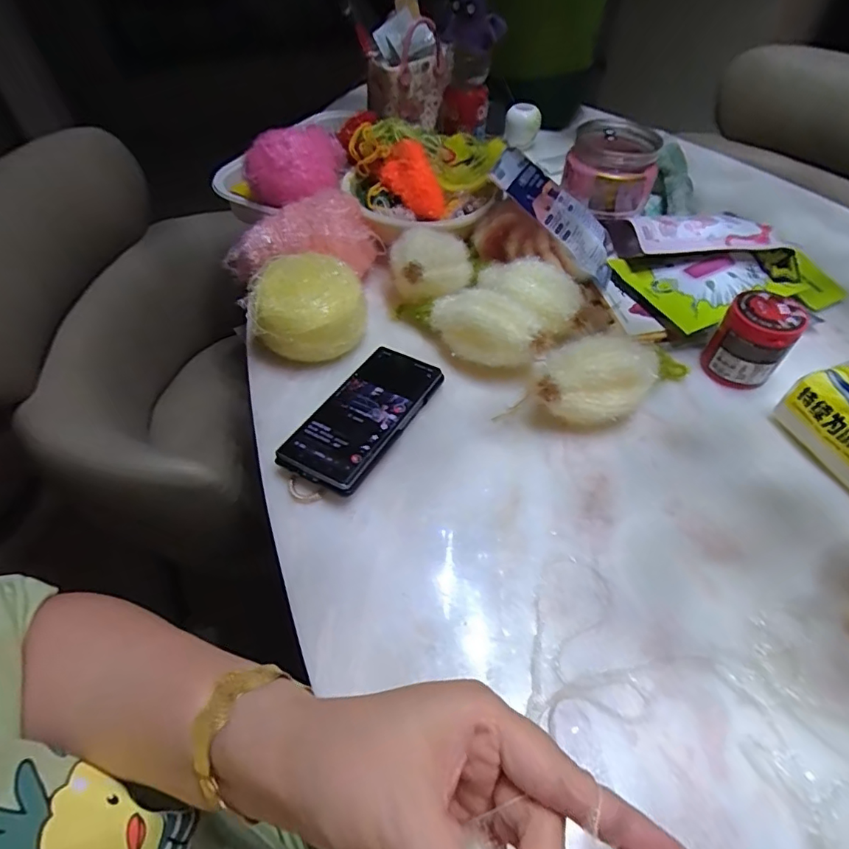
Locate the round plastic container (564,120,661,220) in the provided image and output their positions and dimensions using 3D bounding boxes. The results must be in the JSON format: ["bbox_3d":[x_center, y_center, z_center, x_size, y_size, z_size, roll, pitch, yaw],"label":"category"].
[{"bbox_3d":[0.227,-0.312,0.630,0.103,0.087,0.098,1,52,-1],"label":"round plastic container"}]

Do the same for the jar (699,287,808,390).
[{"bbox_3d":[0.315,-0.080,0.495,0.060,0.081,0.055,1,52,-1],"label":"jar"}]

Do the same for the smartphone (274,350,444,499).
[{"bbox_3d":[-0.052,-0.009,0.463,0.073,0.021,0.161,24,50,19],"label":"smartphone"}]

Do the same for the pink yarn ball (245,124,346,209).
[{"bbox_3d":[-0.155,-0.327,0.645,0.075,0.075,0.123,31,58,21],"label":"pink yarn ball"}]

